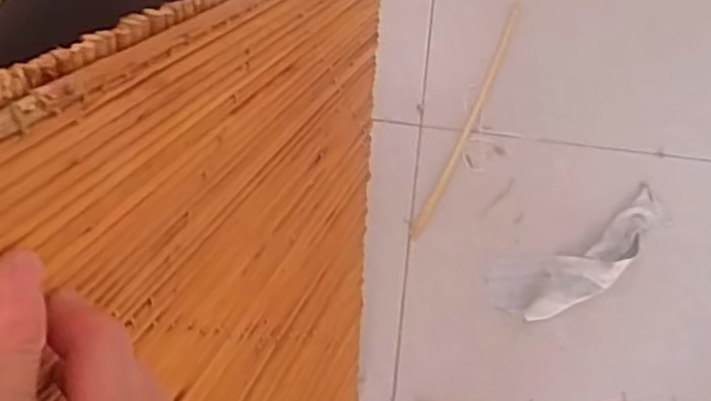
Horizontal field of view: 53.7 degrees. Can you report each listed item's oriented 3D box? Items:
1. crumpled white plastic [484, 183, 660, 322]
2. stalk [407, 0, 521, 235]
[{"bbox_3d":[0.231,0.058,0.712,0.207,0.013,0.073,-26,70,-11],"label":"crumpled white plastic"},{"bbox_3d":[0.129,-0.097,0.784,0.013,0.004,0.326,24,67,8],"label":"stalk"}]

